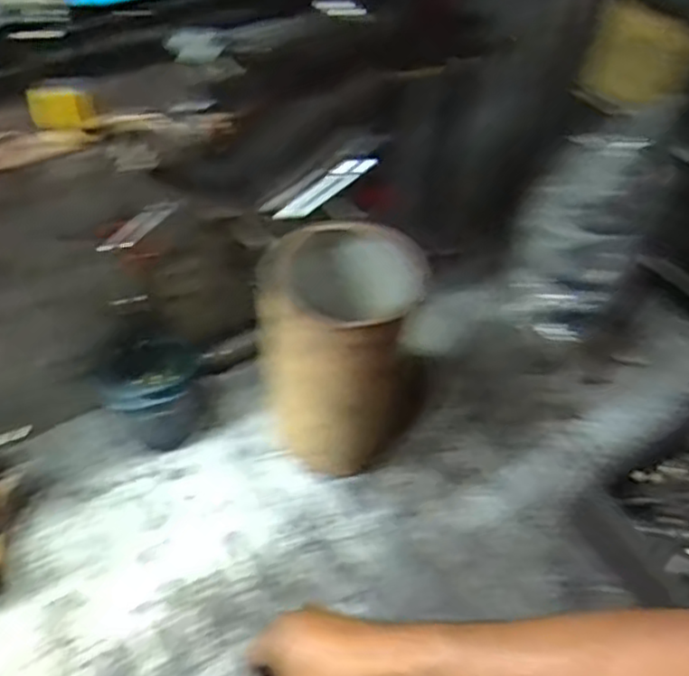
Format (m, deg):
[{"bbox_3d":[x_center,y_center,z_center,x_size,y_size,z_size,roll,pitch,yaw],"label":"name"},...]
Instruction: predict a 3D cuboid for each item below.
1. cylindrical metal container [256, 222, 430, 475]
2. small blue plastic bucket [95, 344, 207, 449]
[{"bbox_3d":[-0.005,0.019,0.696,0.137,0.233,0.130,2,47,-2],"label":"cylindrical metal container"},{"bbox_3d":[-0.205,0.051,0.754,0.095,0.083,0.091,2,47,-2],"label":"small blue plastic bucket"}]

